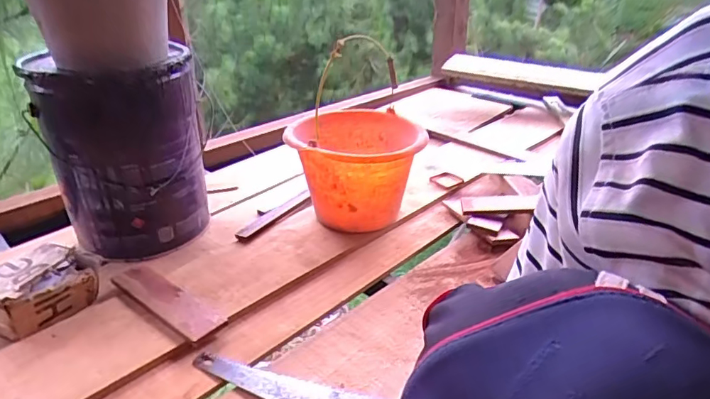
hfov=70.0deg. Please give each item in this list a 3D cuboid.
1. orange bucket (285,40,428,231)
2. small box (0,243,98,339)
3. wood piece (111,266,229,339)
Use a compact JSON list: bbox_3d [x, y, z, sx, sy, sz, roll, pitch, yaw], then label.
[{"bbox_3d":[0.004,-0.050,1.116,0.262,0.237,0.297,7,29,10],"label":"orange bucket"},{"bbox_3d":[-0.526,0.145,0.840,0.125,0.089,0.168,21,34,32],"label":"small box"},{"bbox_3d":[-0.321,0.173,0.865,0.234,0.026,0.064,21,36,28],"label":"wood piece"}]

